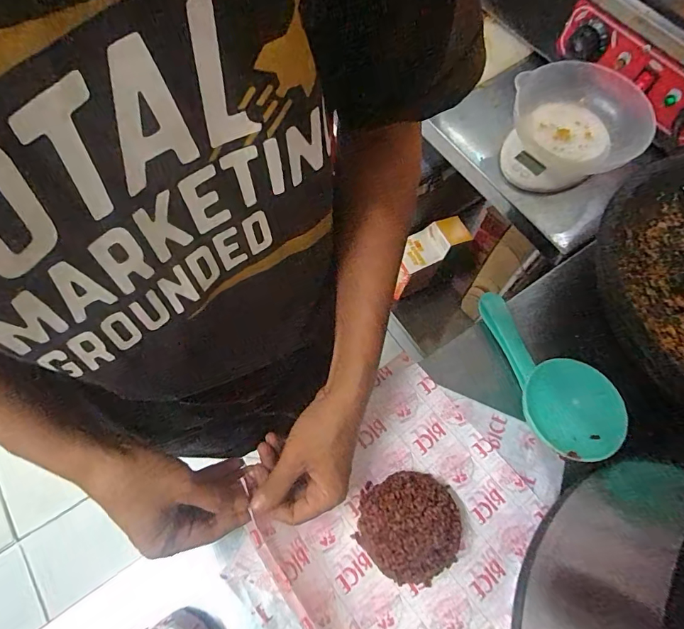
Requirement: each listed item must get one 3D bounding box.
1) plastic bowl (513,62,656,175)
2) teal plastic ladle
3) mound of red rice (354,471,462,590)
[{"bbox_3d":[0.314,-0.259,0.550,0.150,0.059,0.170,-37,73,-16],"label":"plastic bowl"},{"bbox_3d":[0.219,0.055,0.446,0.029,0.085,0.191,-2,59,-44],"label":"teal plastic ladle"},{"bbox_3d":[0.060,0.194,0.384,0.088,0.048,0.091,1,67,-1],"label":"mound of red rice"}]

